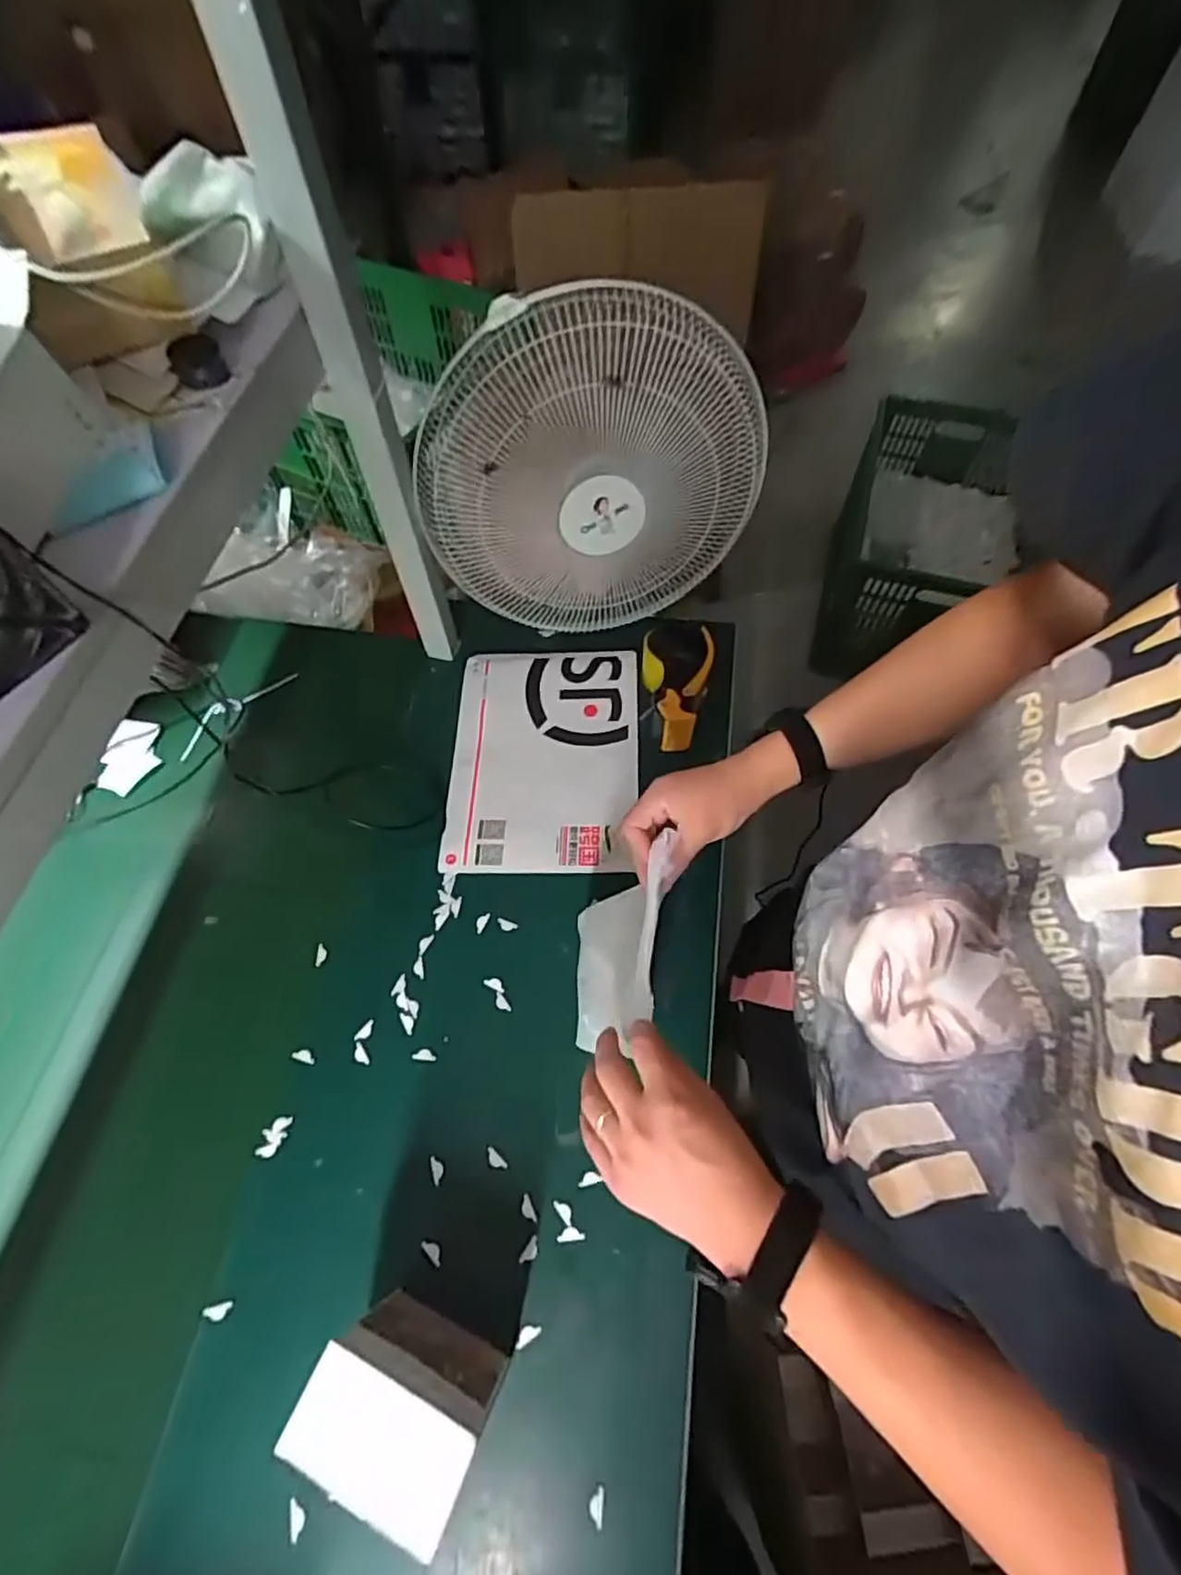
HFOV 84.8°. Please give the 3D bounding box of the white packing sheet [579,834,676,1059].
[{"bbox_3d":[0.023,0.135,0.543,0.074,0.111,0.126,0,62,1],"label":"white packing sheet"}]

